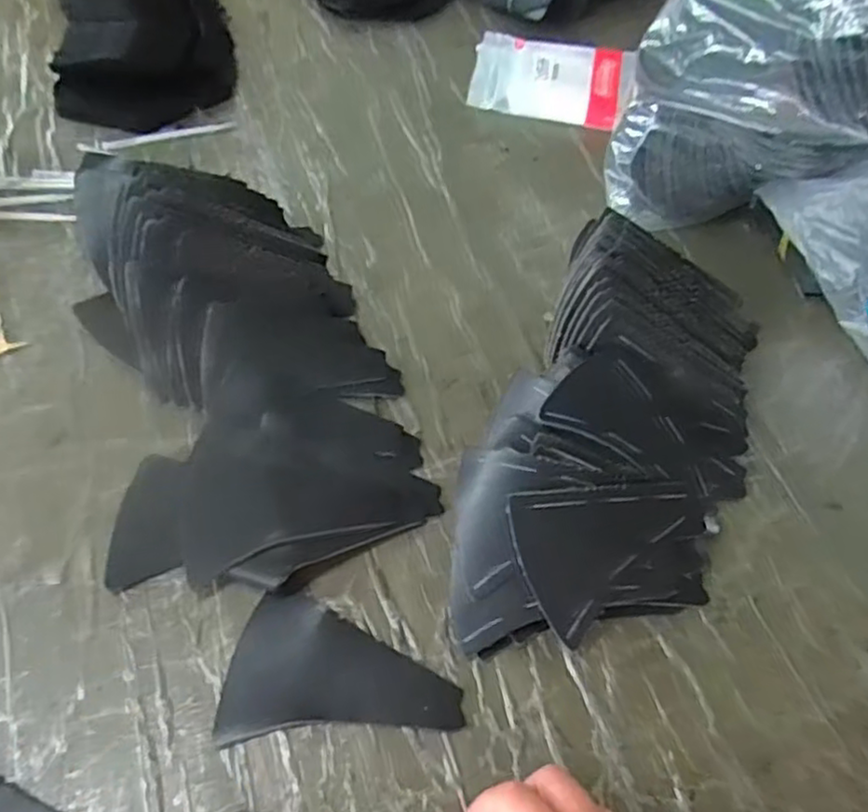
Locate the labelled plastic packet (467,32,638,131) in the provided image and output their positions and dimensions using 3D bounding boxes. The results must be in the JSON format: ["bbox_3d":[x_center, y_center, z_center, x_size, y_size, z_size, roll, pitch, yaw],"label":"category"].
[{"bbox_3d":[0.116,-0.322,0.676,0.152,0.013,0.103,14,69,6],"label":"labelled plastic packet"}]

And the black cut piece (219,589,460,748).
[{"bbox_3d":[-0.050,0.138,0.377,0.122,0.004,0.074,0,56,-8],"label":"black cut piece"}]

